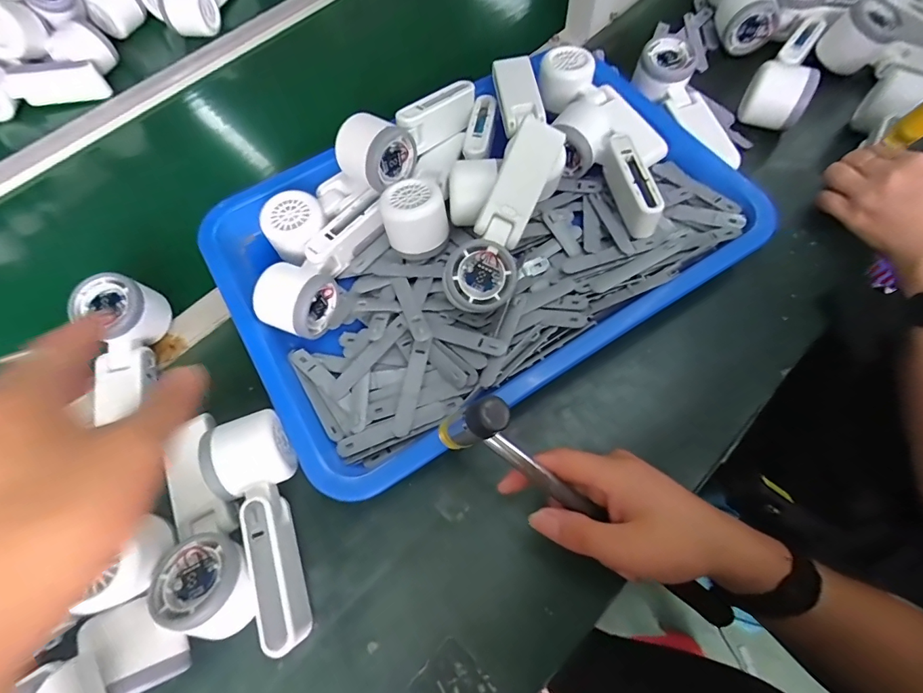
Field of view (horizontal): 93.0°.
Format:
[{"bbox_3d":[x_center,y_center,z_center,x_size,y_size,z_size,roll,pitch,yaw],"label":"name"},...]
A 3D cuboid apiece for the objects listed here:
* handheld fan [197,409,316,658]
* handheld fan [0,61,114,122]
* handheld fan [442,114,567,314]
[{"bbox_3d":[-0.140,0.131,0.326,0.058,0.052,0.161,-26,68,-9],"label":"handheld fan"},{"bbox_3d":[-0.547,-0.338,0.559,0.166,0.047,0.059,-16,67,-4],"label":"handheld fan"},{"bbox_3d":[0.038,-0.104,0.366,0.054,0.036,0.164,24,90,12],"label":"handheld fan"}]

